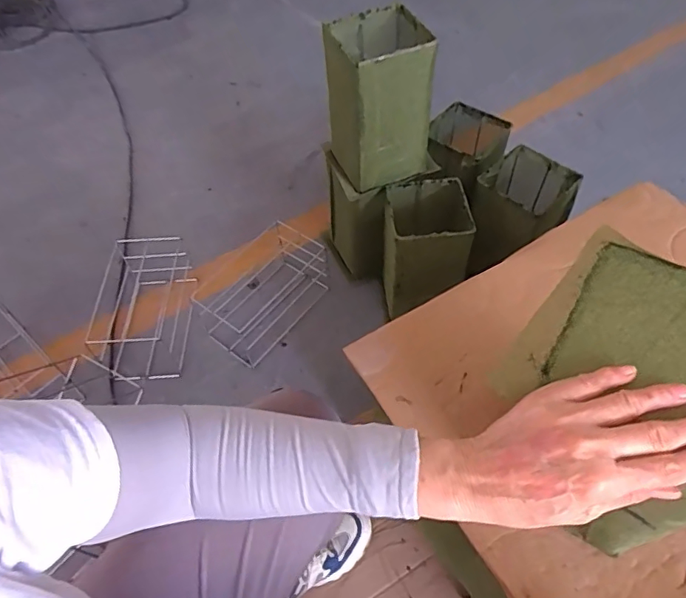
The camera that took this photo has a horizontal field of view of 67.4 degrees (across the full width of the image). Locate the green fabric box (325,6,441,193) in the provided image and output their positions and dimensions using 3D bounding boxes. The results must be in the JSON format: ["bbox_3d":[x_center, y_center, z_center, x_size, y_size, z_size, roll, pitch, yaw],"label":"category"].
[{"bbox_3d":[0.065,-0.346,0.908,0.161,0.239,0.148,-20,54,-10],"label":"green fabric box"}]

